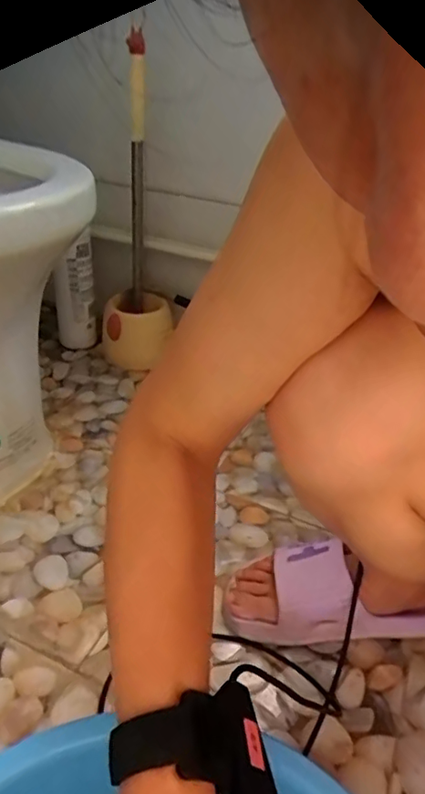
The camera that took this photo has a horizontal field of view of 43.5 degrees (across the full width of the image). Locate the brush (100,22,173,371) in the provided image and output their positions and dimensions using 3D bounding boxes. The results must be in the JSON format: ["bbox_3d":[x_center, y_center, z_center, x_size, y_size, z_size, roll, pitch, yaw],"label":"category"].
[{"bbox_3d":[-0.139,-0.302,0.899,0.129,0.534,0.138,-3,35,-11],"label":"brush"}]

